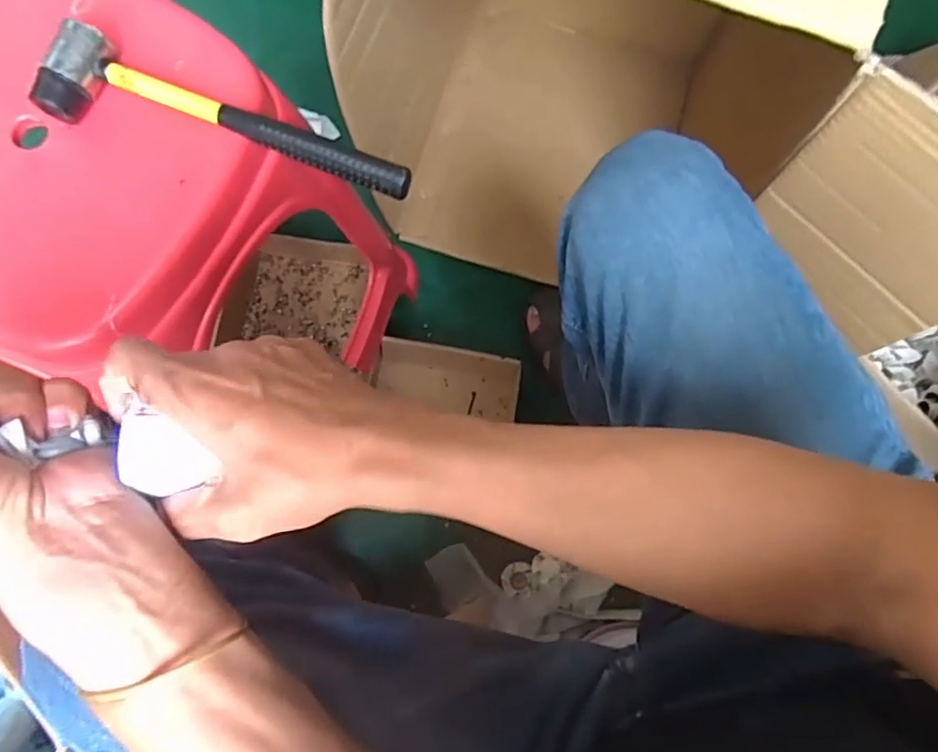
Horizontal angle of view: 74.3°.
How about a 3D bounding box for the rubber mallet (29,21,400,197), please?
[{"bbox_3d":[-0.156,-0.164,0.406,0.238,0.037,0.057,18,80,2],"label":"rubber mallet"}]

